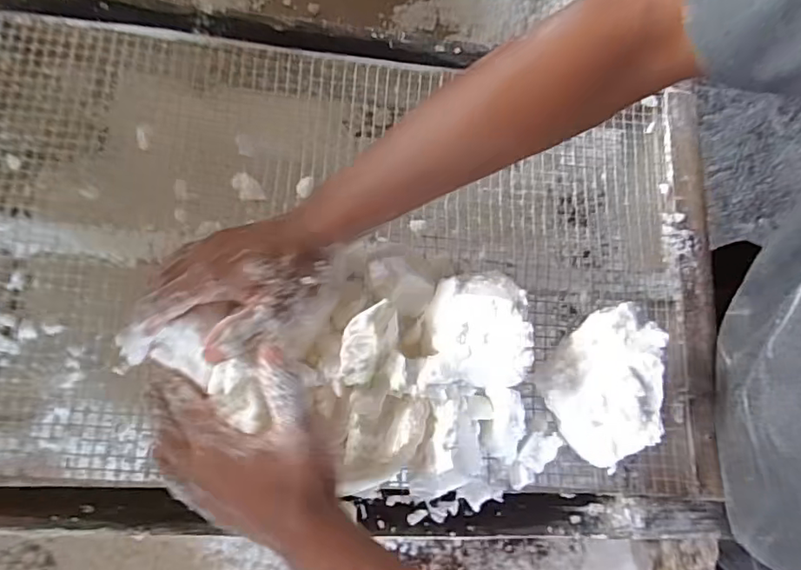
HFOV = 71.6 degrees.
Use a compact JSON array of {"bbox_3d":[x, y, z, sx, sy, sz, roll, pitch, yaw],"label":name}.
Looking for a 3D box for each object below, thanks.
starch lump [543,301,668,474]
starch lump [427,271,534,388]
[{"bbox_3d":[0.160,0.077,0.430,0.093,0.067,0.094,-34,77,-7],"label":"starch lump"},{"bbox_3d":[0.058,0.031,0.419,0.067,0.066,0.086,0,75,1],"label":"starch lump"}]

